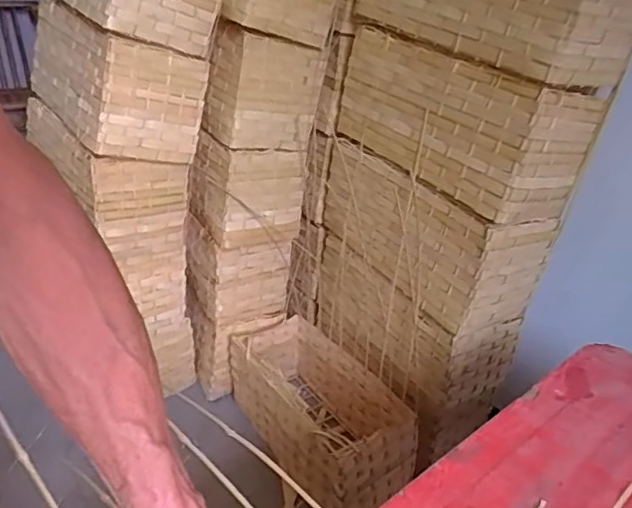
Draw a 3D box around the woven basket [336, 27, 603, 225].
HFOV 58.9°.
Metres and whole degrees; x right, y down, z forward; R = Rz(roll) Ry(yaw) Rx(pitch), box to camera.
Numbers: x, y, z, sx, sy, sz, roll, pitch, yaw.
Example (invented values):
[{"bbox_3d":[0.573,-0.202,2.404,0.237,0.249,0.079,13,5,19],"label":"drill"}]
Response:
[{"bbox_3d":[0.231,-0.239,0.959,0.152,0.190,0.429,-14,35,-30],"label":"woven basket"}]

